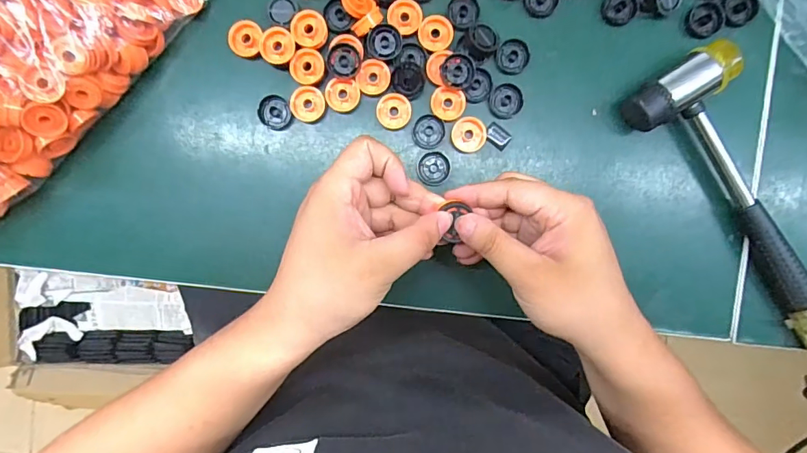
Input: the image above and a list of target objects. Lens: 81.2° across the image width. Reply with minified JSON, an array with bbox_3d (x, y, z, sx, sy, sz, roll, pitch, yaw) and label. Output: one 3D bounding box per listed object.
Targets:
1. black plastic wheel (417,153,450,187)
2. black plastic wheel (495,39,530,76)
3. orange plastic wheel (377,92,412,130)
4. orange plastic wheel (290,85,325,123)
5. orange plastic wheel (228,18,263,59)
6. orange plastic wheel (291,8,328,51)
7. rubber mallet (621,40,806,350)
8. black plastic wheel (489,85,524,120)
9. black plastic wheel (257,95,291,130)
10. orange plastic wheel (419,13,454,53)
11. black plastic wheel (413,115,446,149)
[{"bbox_3d":[0.023,-0.045,0.364,0.025,0.004,0.025,0,94,0],"label":"black plastic wheel"},{"bbox_3d":[0.083,-0.129,0.358,0.025,0.006,0.025,0,94,0],"label":"black plastic wheel"},{"bbox_3d":[-0.008,-0.088,0.359,0.026,0.005,0.026,0,94,0],"label":"orange plastic wheel"},{"bbox_3d":[-0.073,-0.093,0.358,0.025,0.009,0.025,0,94,0],"label":"orange plastic wheel"},{"bbox_3d":[-0.118,-0.141,0.352,0.026,0.008,0.026,0,94,0],"label":"orange plastic wheel"},{"bbox_3d":[-0.069,-0.145,0.349,0.026,0.010,0.027,0,94,0],"label":"orange plastic wheel"},{"bbox_3d":[0.263,-0.014,0.351,0.080,0.033,0.242,-36,93,2],"label":"rubber mallet"},{"bbox_3d":[0.079,-0.096,0.361,0.025,0.004,0.024,0,94,0],"label":"black plastic wheel"},{"bbox_3d":[-0.098,-0.087,0.360,0.025,0.005,0.024,41,93,-2],"label":"black plastic wheel"},{"bbox_3d":[0.024,-0.145,0.352,0.025,0.004,0.026,0,94,0],"label":"orange plastic wheel"},{"bbox_3d":[0.020,-0.073,0.363,0.024,0.005,0.024,0,94,0],"label":"black plastic wheel"}]

